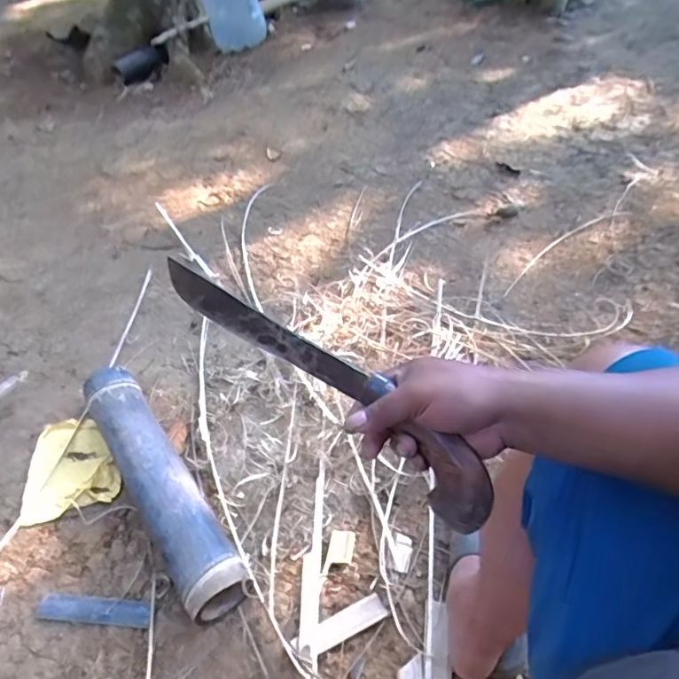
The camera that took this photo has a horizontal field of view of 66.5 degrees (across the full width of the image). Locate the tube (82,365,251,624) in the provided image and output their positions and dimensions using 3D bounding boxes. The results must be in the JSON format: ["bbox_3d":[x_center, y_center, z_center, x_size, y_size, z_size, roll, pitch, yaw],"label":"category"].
[{"bbox_3d":[-0.299,0.224,0.854,0.099,0.105,0.487,-29,54,-24],"label":"tube"}]

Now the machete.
[{"bbox_3d":[-0.027,0.028,0.468,0.375,0.062,0.035,35,56,25],"label":"machete"}]

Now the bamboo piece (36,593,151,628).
[{"bbox_3d":[-0.357,0.393,0.753,0.166,0.018,0.034,3,46,5],"label":"bamboo piece"}]

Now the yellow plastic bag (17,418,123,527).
[{"bbox_3d":[-0.477,0.220,0.918,0.150,0.019,0.181,-16,47,-13],"label":"yellow plastic bag"}]

